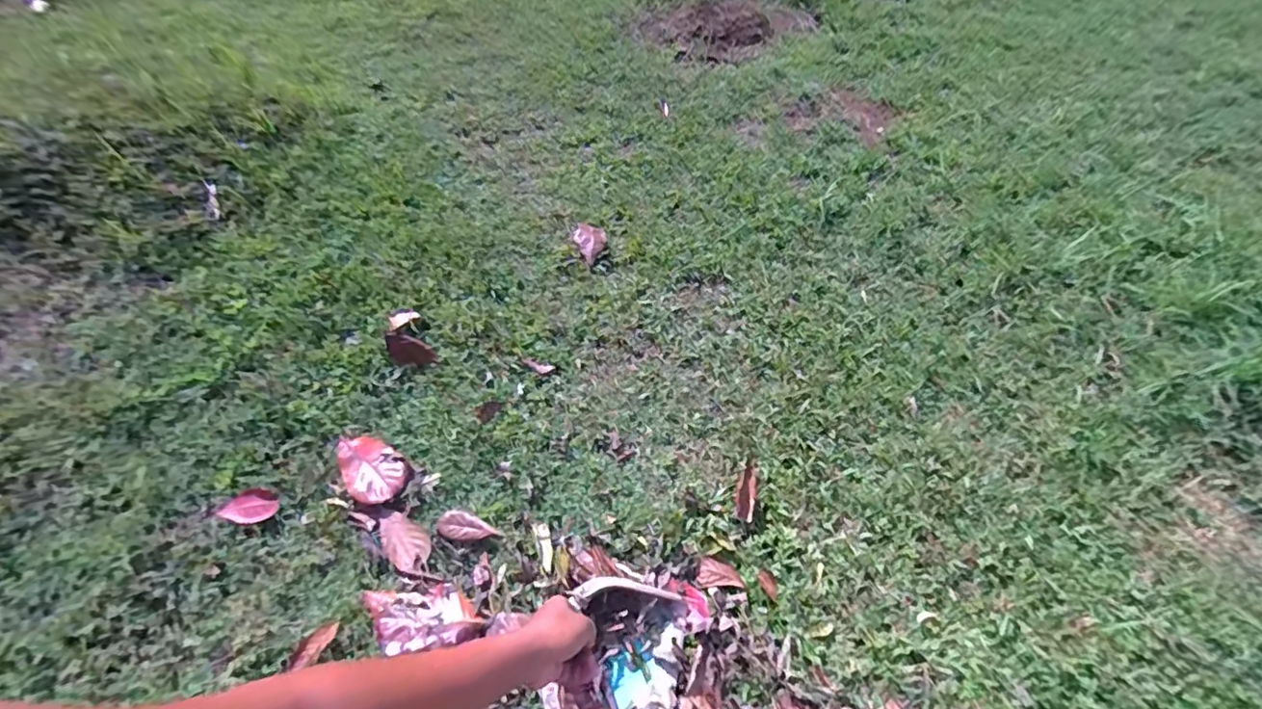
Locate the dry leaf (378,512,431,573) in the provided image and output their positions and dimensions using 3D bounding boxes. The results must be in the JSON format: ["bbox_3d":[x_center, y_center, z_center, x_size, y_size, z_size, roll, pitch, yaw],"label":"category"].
[{"bbox_3d":[-0.488,0.397,1.181,0.133,0.013,0.085,38,62,22],"label":"dry leaf"}]

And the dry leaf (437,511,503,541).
[{"bbox_3d":[-0.352,0.375,1.192,0.130,0.010,0.060,14,56,8],"label":"dry leaf"}]

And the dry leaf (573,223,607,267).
[{"bbox_3d":[-0.125,-0.357,1.733,0.099,0.027,0.163,-23,59,-17],"label":"dry leaf"}]

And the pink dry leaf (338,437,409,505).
[{"bbox_3d":[-0.607,0.262,1.275,0.204,0.017,0.126,32,60,19],"label":"pink dry leaf"}]

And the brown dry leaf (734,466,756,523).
[{"bbox_3d":[0.263,0.317,1.259,0.046,0.018,0.129,13,56,7],"label":"brown dry leaf"}]

